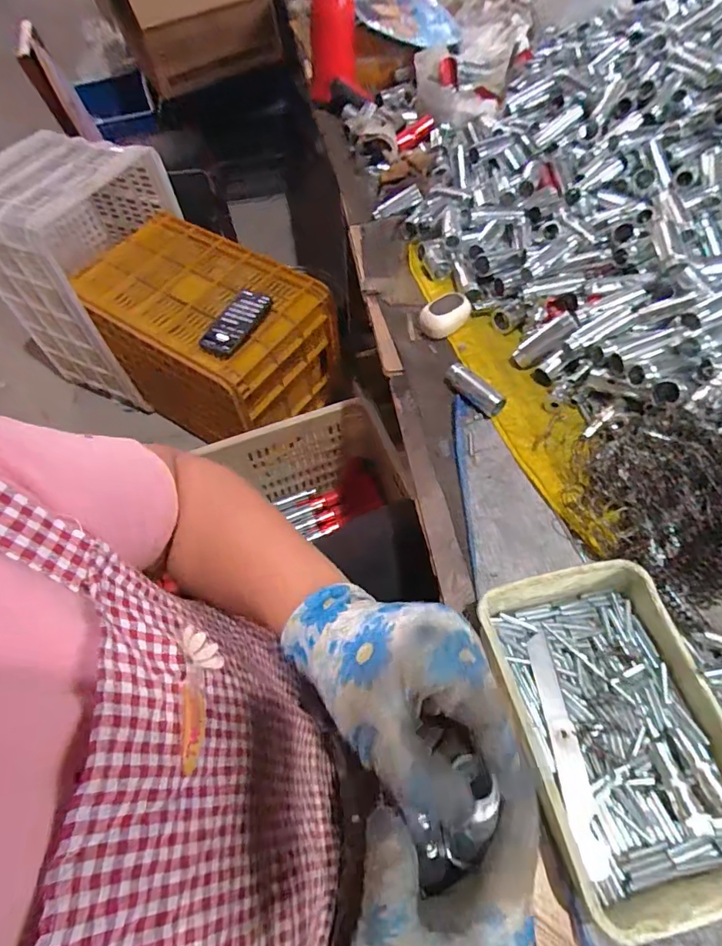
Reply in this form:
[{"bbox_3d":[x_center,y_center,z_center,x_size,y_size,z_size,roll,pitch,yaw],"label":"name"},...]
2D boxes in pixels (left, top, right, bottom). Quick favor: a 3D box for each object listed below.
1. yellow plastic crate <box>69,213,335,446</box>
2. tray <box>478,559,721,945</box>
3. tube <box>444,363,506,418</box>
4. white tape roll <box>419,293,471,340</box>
[{"bbox_3d":[-0.337,-0.319,1.090,0.491,0.258,0.316,30,65,21],"label":"yellow plastic crate"},{"bbox_3d":[0.175,0.166,0.330,0.141,0.040,0.199,-12,58,-3],"label":"tray"},{"bbox_3d":[0.119,-0.089,0.514,0.029,0.019,0.071,-38,62,-18],"label":"tube"},{"bbox_3d":[0.097,-0.183,0.571,0.060,0.033,0.035,-40,63,-19],"label":"white tape roll"}]

